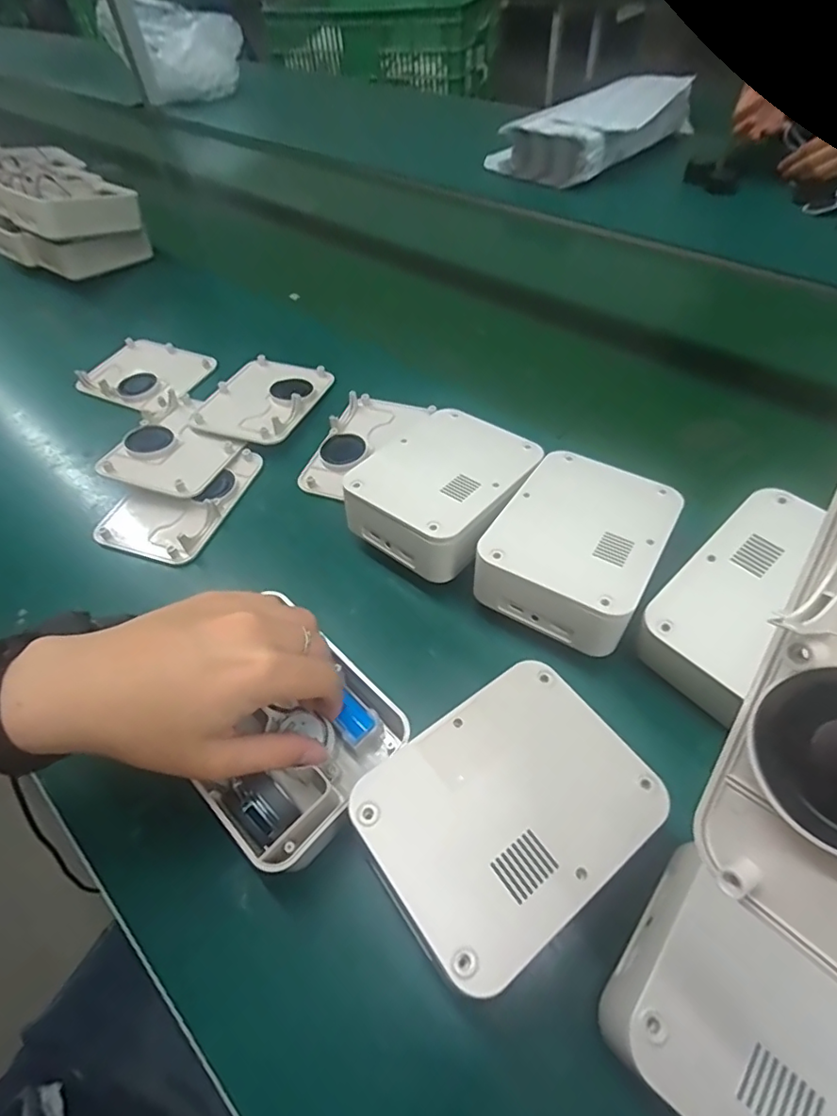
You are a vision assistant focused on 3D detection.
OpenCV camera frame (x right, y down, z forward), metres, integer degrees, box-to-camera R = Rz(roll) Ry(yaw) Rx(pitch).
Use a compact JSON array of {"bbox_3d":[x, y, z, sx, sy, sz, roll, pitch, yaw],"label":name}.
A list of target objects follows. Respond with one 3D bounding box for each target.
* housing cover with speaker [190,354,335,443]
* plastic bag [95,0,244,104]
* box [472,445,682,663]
[{"bbox_3d":[-0.147,-0.155,0.521,0.094,0.021,0.121,11,54,13],"label":"housing cover with speaker"},{"bbox_3d":[-0.552,-1.159,1.269,0.301,0.192,0.107,-18,52,-9],"label":"plastic bag"},{"bbox_3d":[0.104,-0.014,0.356,0.101,0.036,0.131,25,58,23],"label":"box"}]

